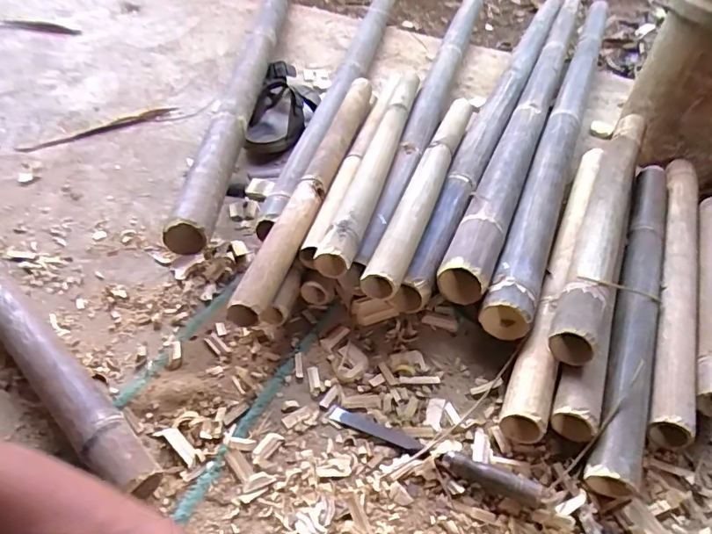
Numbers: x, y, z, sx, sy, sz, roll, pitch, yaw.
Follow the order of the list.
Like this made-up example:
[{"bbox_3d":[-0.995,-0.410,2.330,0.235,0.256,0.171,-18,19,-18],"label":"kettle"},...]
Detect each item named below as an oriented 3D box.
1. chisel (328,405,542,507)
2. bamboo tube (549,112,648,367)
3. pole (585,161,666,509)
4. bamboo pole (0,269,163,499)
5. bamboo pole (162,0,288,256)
[{"bbox_3d":[0.086,0.212,0.589,0.250,0.022,0.024,20,48,13],"label":"chisel"},{"bbox_3d":[0.411,-0.085,0.825,0.068,0.067,0.627,24,48,15],"label":"bamboo tube"},{"bbox_3d":[0.417,0.035,0.772,0.059,0.057,0.649,22,48,14],"label":"pole"},{"bbox_3d":[-0.493,0.015,0.674,0.790,0.061,0.055,38,54,25],"label":"bamboo pole"},{"bbox_3d":[-0.218,-0.471,1.109,0.075,0.057,1.215,5,47,-3],"label":"bamboo pole"}]

